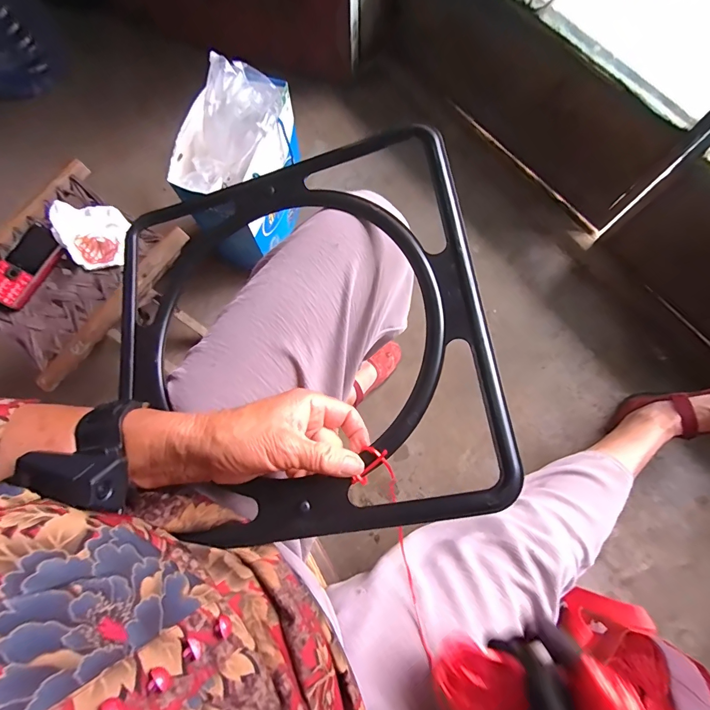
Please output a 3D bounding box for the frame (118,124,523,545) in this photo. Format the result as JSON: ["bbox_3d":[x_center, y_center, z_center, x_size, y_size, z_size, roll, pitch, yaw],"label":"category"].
[{"bbox_3d":[-0.061,-0.017,0.340,0.329,0.030,0.326,-12,74,12],"label":"frame"}]

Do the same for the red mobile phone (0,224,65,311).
[{"bbox_3d":[-0.474,-0.126,0.561,0.058,0.022,0.118,29,78,8],"label":"red mobile phone"}]

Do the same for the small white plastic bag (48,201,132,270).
[{"bbox_3d":[-0.385,-0.176,0.577,0.090,0.043,0.103,-13,76,-3],"label":"small white plastic bag"}]

